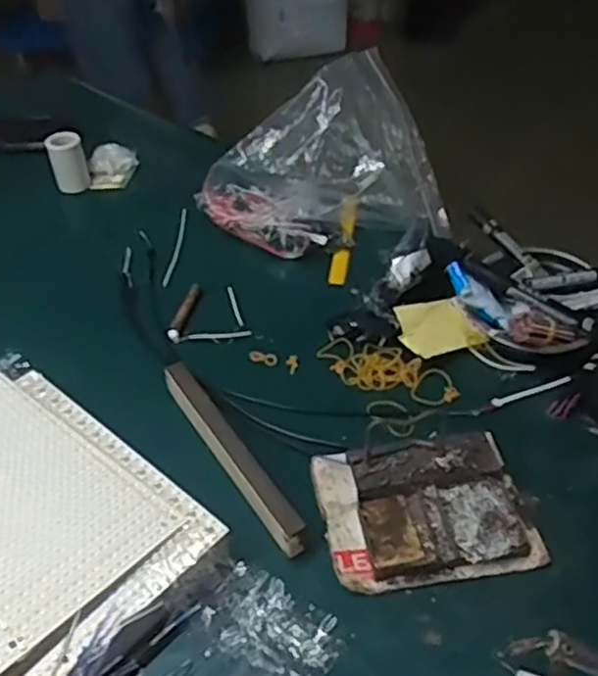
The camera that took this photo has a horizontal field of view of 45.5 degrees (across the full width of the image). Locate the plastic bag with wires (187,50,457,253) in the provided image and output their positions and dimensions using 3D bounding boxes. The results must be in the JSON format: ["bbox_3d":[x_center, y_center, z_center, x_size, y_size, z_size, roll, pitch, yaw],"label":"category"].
[{"bbox_3d":[0.028,-0.199,0.785,0.251,0.144,0.142,-14,46,-16],"label":"plastic bag with wires"}]

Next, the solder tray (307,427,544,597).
[{"bbox_3d":[0.092,0.122,0.524,0.148,0.022,0.111,-5,45,-6],"label":"solder tray"}]

